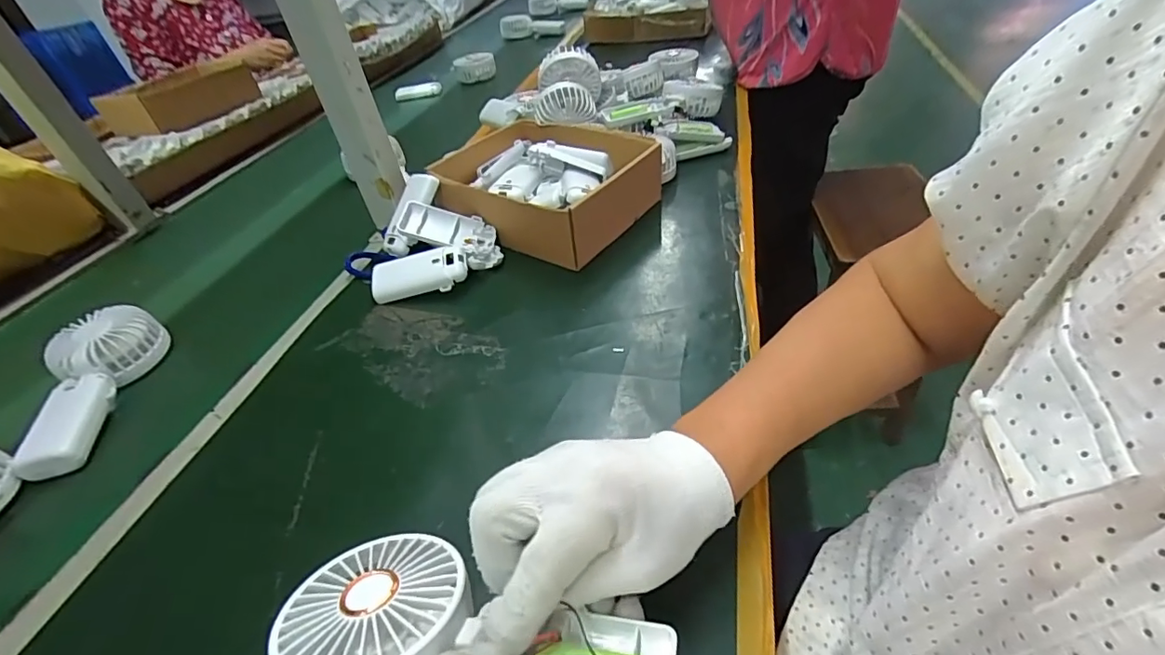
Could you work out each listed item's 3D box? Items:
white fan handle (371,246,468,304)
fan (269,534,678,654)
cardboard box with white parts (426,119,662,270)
[{"bbox_3d":[-0.160,-0.052,0.518,0.093,0.034,0.037,-10,41,-3],"label":"white fan handle"},{"bbox_3d":[-0.050,0.140,0.246,0.180,0.035,0.085,5,42,6],"label":"fan"},{"bbox_3d":[-0.044,-0.161,0.605,0.211,0.072,0.183,24,50,31],"label":"cardboard box with white parts"}]

